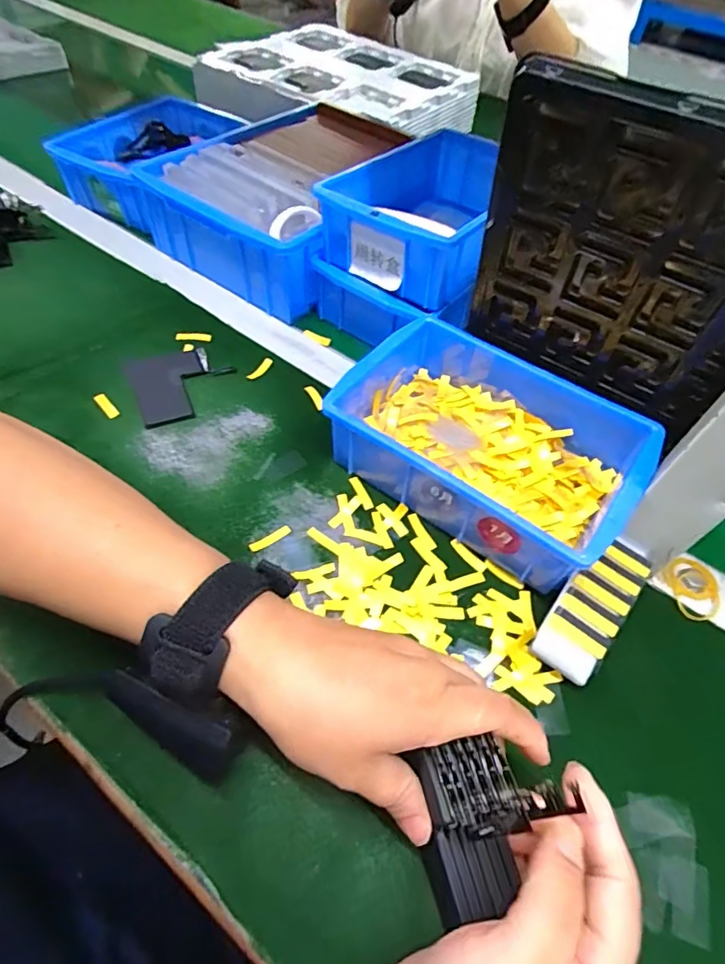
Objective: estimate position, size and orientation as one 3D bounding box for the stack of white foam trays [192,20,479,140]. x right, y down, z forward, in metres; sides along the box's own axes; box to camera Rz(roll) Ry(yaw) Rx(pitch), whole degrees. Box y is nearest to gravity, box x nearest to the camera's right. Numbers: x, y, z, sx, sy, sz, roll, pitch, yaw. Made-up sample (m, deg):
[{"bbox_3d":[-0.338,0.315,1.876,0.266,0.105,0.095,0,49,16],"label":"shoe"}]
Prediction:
[{"bbox_3d":[-0.018,-0.585,0.772,0.362,0.073,0.238,35,58,19],"label":"stack of white foam trays"}]

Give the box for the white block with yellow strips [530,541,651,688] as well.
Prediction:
[{"bbox_3d":[0.138,0.078,0.314,0.036,0.032,0.089,35,59,20],"label":"white block with yellow strips"}]

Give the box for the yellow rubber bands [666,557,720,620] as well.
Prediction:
[{"bbox_3d":[0.224,0.072,0.344,0.035,0.005,0.041,1,54,-3],"label":"yellow rubber bands"}]

